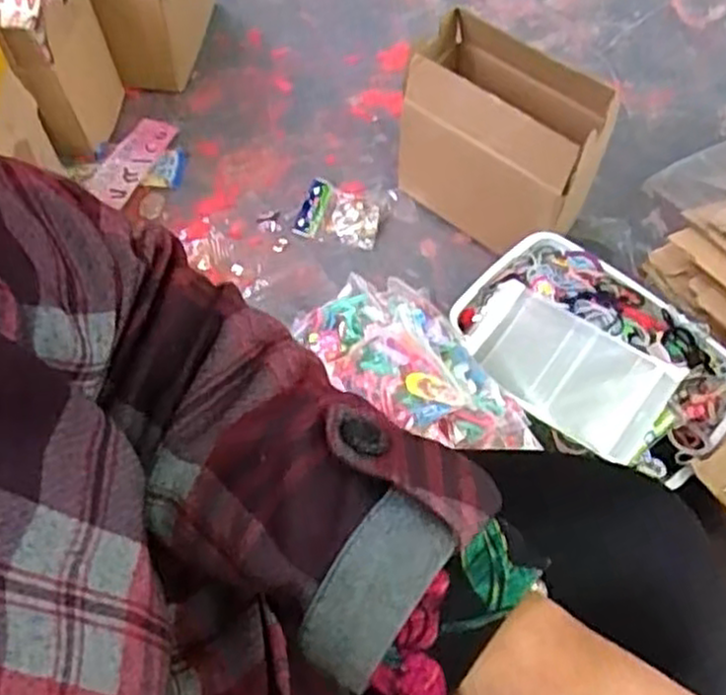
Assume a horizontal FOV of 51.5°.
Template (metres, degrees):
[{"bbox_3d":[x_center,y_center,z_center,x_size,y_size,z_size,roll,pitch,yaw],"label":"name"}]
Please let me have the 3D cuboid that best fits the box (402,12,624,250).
[{"bbox_3d":[0.160,-0.236,0.915,0.241,0.215,0.112,36,66,17],"label":"box"}]

